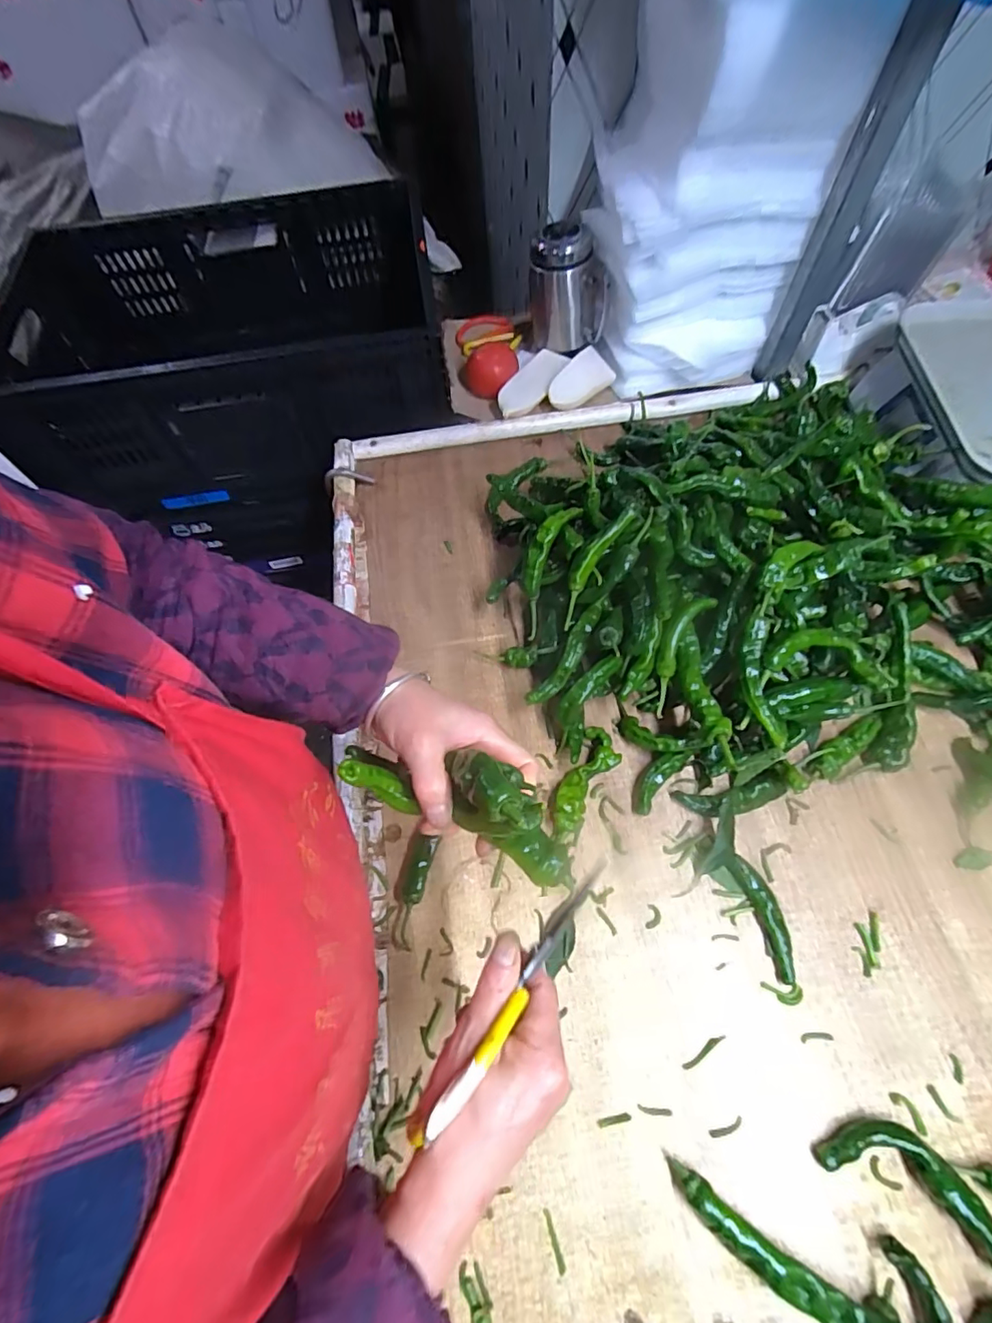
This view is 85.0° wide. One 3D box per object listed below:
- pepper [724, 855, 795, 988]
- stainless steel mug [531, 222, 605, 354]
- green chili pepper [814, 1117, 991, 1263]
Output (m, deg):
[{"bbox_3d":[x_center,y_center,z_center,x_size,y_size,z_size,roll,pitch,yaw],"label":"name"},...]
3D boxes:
[{"bbox_3d":[0.233,0.218,0.463,0.027,0.016,0.098,-17,64,-6],"label":"pepper"},{"bbox_3d":[0.096,-0.501,0.729,0.102,0.122,0.076,3,64,5],"label":"stainless steel mug"},{"bbox_3d":[0.301,0.366,0.382,0.124,0.023,0.048,24,67,13],"label":"green chili pepper"}]

